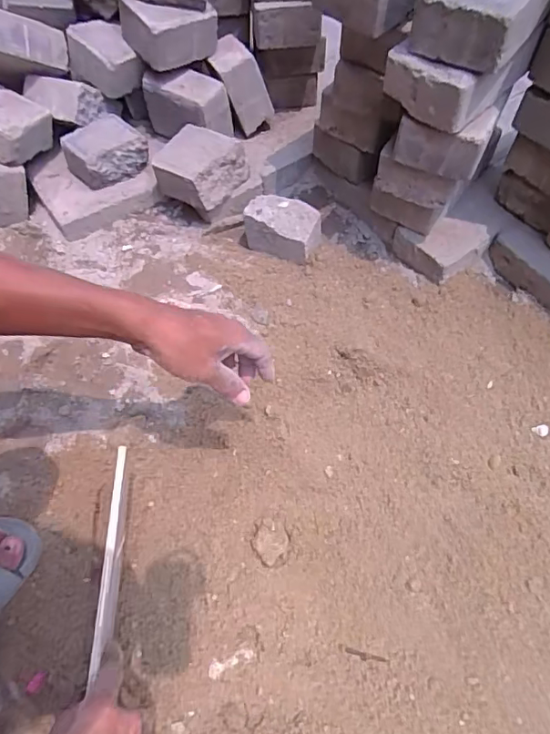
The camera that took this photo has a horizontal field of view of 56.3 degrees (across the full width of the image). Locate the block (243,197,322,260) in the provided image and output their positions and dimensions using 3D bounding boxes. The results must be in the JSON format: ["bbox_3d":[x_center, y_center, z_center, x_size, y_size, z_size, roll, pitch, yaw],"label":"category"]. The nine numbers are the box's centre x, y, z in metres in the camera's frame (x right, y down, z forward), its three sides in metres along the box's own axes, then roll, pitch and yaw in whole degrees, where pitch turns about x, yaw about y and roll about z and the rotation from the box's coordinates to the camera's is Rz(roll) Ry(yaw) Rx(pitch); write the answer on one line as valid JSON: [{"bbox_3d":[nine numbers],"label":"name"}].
[{"bbox_3d":[0.013,-0.220,0.812,0.116,0.069,0.068,19,58,13],"label":"block"}]

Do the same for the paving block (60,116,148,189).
[{"bbox_3d":[-0.275,-0.347,0.840,0.116,0.069,0.079,-34,64,-20],"label":"paving block"}]

